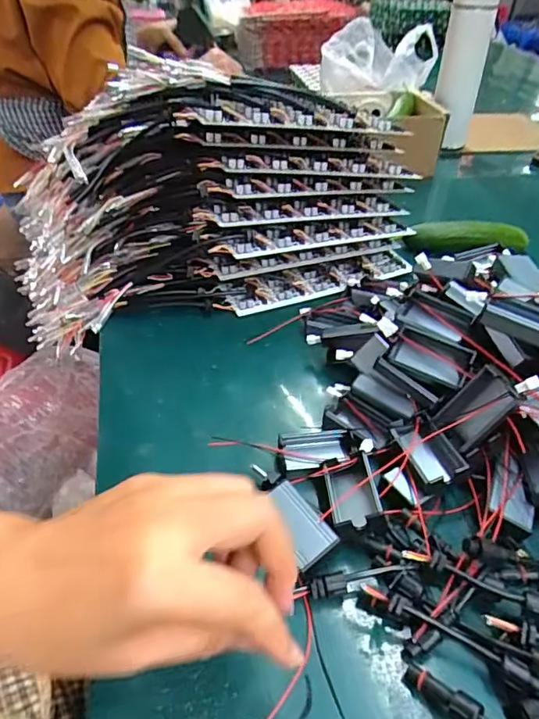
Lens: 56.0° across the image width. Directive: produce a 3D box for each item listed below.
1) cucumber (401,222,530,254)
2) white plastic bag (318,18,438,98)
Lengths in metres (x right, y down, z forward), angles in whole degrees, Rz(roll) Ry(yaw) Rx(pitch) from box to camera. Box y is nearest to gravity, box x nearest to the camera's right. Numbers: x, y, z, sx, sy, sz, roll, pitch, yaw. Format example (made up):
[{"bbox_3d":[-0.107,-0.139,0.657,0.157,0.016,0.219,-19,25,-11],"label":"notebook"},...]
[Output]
[{"bbox_3d":[0.228,-0.141,0.577,0.137,0.027,0.028,4,41,2],"label":"cucumber"},{"bbox_3d":[0.175,-0.510,0.863,0.196,0.081,0.220,13,42,12],"label":"white plastic bag"}]

